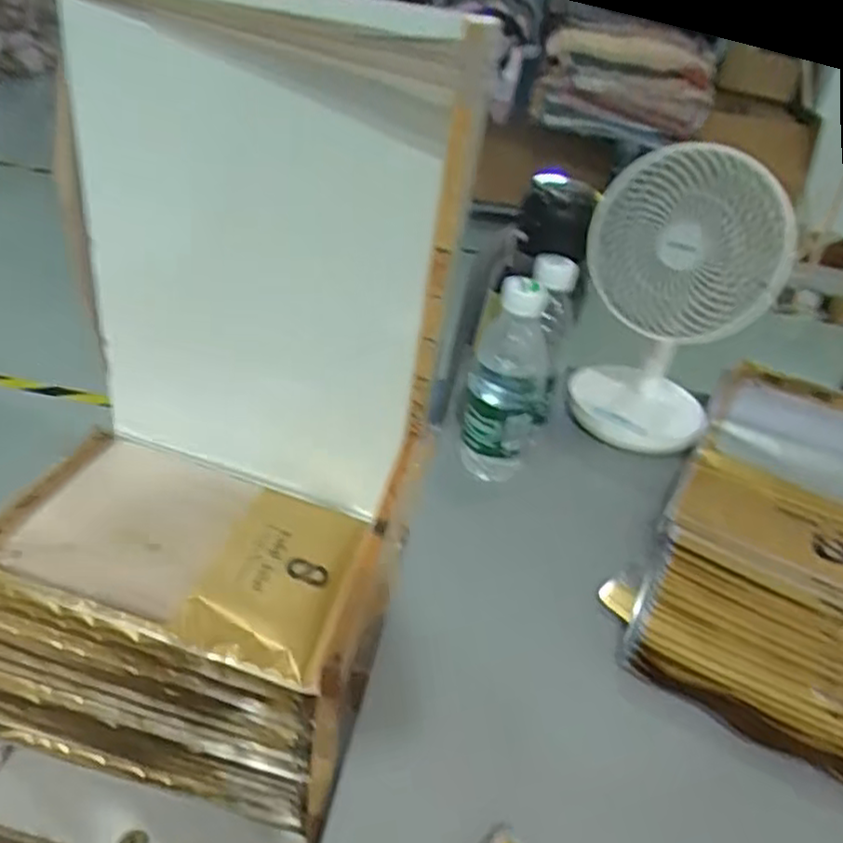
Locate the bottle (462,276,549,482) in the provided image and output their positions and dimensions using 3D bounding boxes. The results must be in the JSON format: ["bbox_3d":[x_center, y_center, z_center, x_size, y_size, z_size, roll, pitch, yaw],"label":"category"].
[{"bbox_3d":[0.073,-0.035,0.596,0.061,0.170,0.061,13,35,6],"label":"bottle"}]

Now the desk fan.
[{"bbox_3d":[0.223,-0.112,0.652,0.150,0.251,0.117,10,35,2],"label":"desk fan"}]

